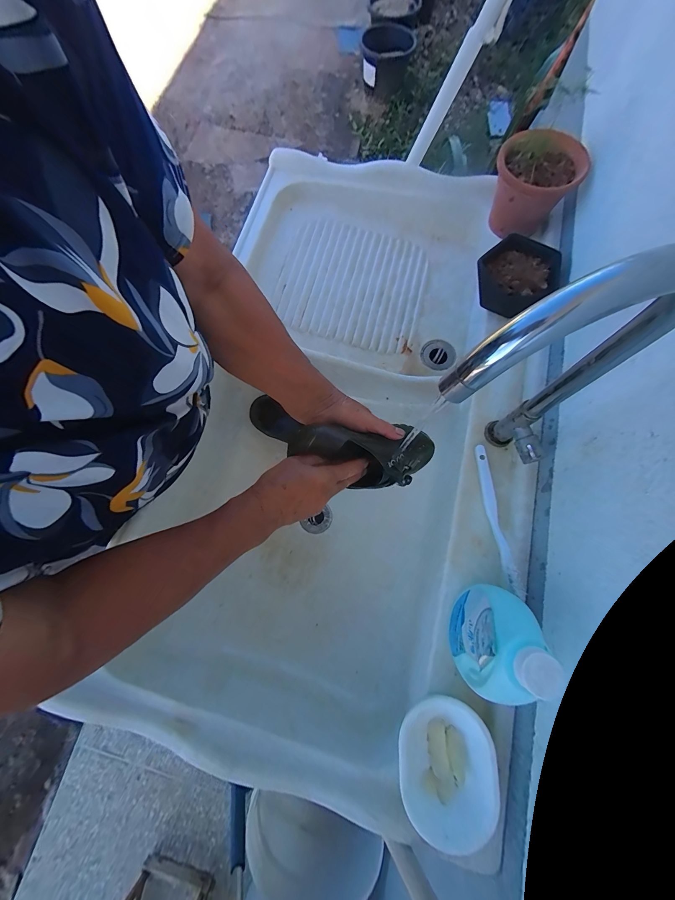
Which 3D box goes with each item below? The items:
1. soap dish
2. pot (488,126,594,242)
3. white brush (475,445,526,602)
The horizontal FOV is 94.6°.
[{"bbox_3d":[0.120,0.350,0.346,0.100,0.025,0.127,-2,75,2],"label":"soap dish"},{"bbox_3d":[0.324,-0.442,0.528,0.121,0.110,0.131,-1,75,2],"label":"pot"},{"bbox_3d":[0.215,0.090,0.423,0.017,0.031,0.200,-3,59,2],"label":"white brush"}]

